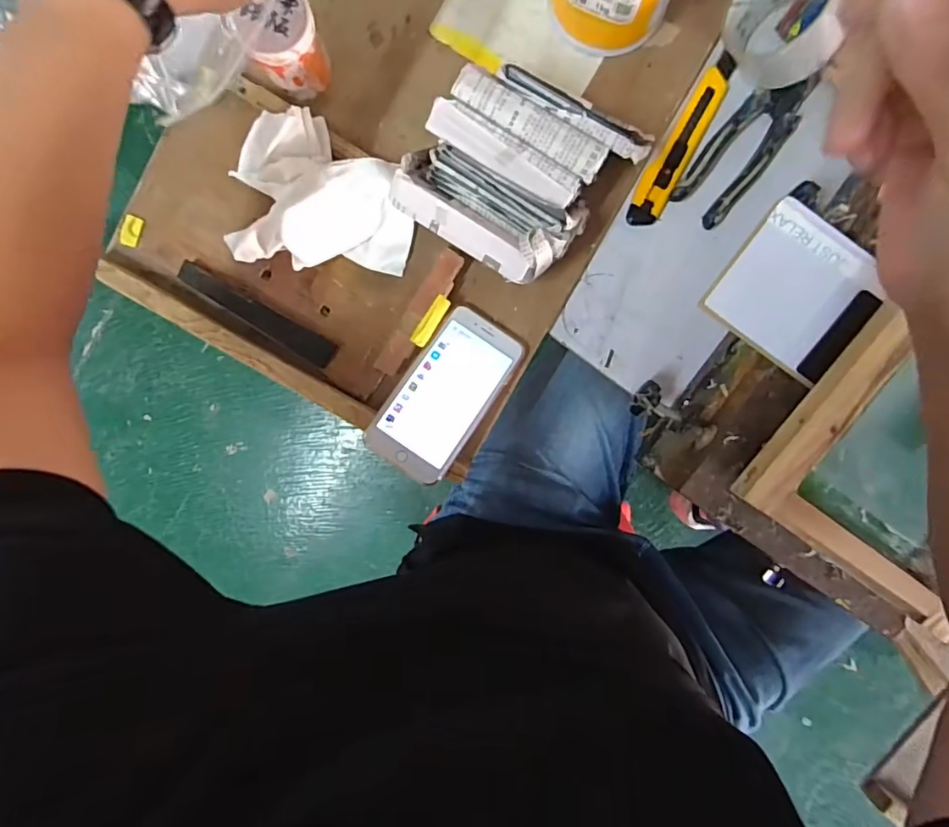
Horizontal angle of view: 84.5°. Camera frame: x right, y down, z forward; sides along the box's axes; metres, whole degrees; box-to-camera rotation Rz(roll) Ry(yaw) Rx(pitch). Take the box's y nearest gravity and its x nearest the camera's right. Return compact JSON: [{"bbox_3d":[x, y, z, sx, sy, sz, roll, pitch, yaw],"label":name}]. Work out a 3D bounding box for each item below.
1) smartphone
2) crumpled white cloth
[{"bbox_3d":[-0.026,-0.018,0.477,0.079,0.005,0.157,34,81,-2],"label":"smartphone"},{"bbox_3d":[-0.133,-0.193,0.456,0.152,0.043,0.124,5,95,1],"label":"crumpled white cloth"}]

